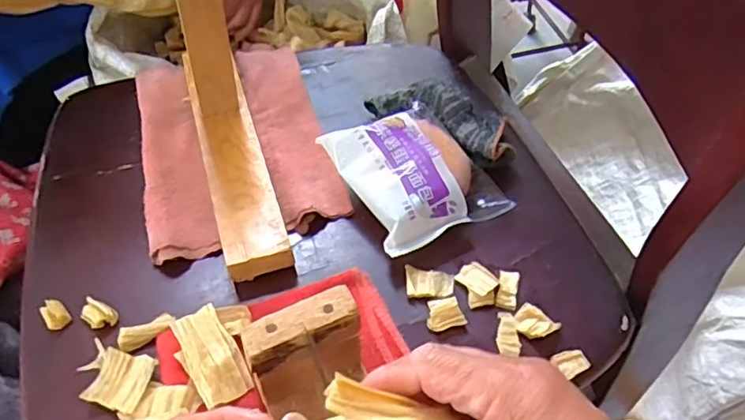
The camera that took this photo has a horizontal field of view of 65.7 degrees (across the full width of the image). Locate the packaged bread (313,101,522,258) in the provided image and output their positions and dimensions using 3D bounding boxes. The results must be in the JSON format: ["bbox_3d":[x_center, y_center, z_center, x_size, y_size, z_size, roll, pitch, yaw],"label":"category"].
[{"bbox_3d":[0.032,-0.031,0.434,0.099,0.038,0.110,-24,54,-17],"label":"packaged bread"}]

